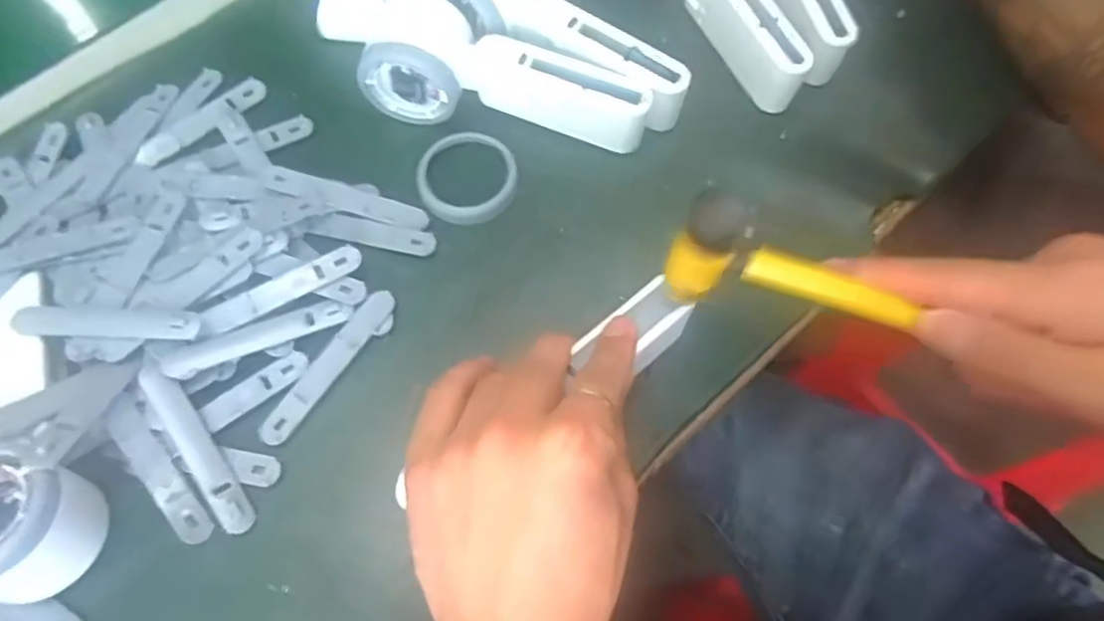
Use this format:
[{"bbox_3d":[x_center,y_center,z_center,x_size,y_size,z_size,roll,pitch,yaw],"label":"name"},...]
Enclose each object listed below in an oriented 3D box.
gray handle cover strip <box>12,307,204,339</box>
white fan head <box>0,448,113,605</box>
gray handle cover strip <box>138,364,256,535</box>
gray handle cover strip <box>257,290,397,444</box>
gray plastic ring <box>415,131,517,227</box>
[{"bbox_3d":[-0.223,0.006,0.341,0.092,0.006,0.015,2,68,2],"label":"gray handle cover strip"},{"bbox_3d":[-0.241,0.094,0.301,0.055,0.054,0.058,15,69,6],"label":"white fan head"},{"bbox_3d":[-0.175,0.066,0.333,0.016,0.013,0.093,-34,71,-12],"label":"gray handle cover strip"},{"bbox_3d":[-0.116,0.027,0.352,0.016,0.004,0.094,33,72,13],"label":"gray handle cover strip"},{"bbox_3d":[-0.050,-0.079,0.399,0.058,0.010,0.059,0,68,0],"label":"gray plastic ring"}]

